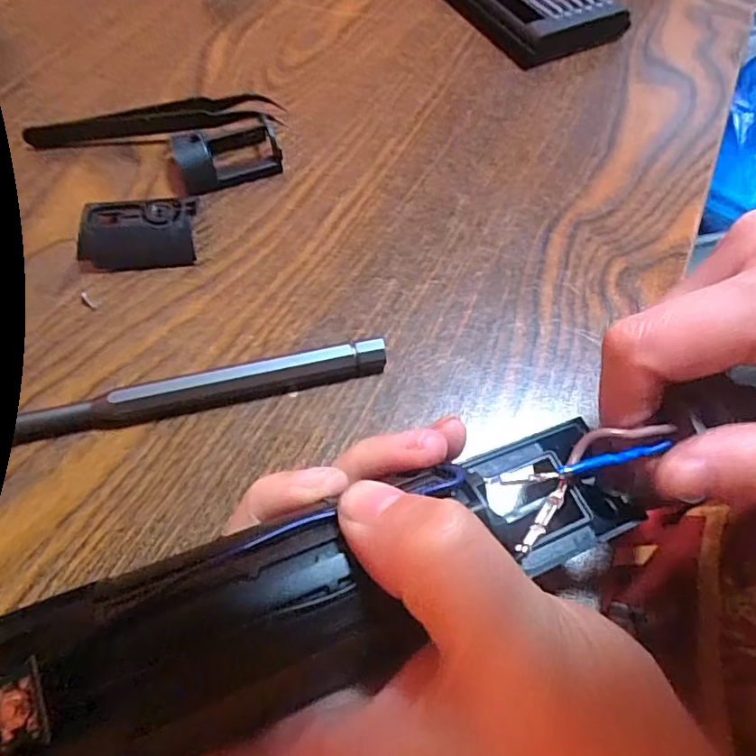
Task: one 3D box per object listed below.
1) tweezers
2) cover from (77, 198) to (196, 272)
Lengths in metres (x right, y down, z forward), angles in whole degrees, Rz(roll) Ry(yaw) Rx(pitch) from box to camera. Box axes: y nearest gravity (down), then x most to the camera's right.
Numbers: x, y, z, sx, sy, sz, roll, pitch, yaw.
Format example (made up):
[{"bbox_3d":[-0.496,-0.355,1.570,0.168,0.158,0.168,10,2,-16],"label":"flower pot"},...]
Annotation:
[{"bbox_3d":[-0.100,-0.114,0.257,0.108,0.013,0.013,-11,59,-8],"label":"tweezers"},{"bbox_3d":[-0.093,-0.056,0.225,0.042,0.014,0.025,-6,59,-5],"label":"cover"}]

